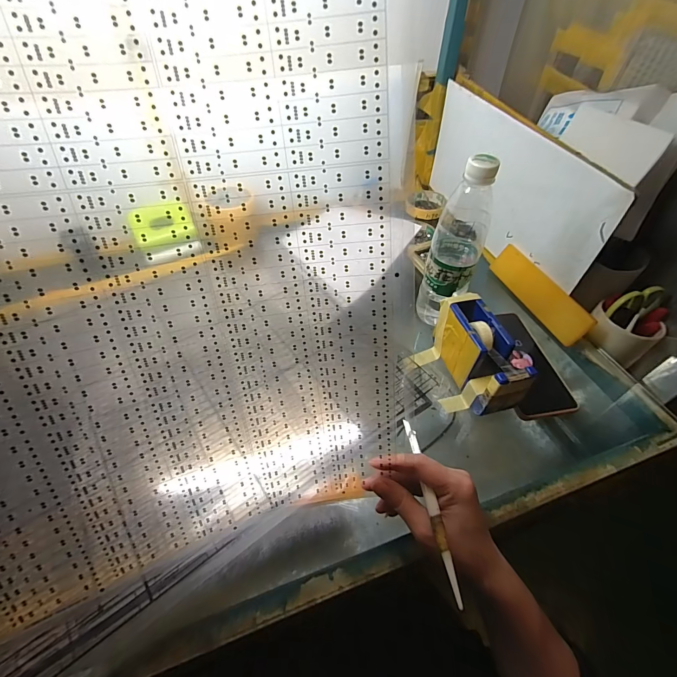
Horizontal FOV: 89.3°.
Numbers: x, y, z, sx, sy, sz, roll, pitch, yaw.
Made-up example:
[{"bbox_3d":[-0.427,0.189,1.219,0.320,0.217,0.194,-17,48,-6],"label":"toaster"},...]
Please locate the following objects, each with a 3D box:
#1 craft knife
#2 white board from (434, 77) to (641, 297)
[{"bbox_3d":[0.078,0.140,0.298,0.010,0.005,0.151,-4,49,-4],"label":"craft knife"},{"bbox_3d":[0.268,-0.258,0.568,0.012,0.176,0.415,-14,50,-12],"label":"white board"}]

